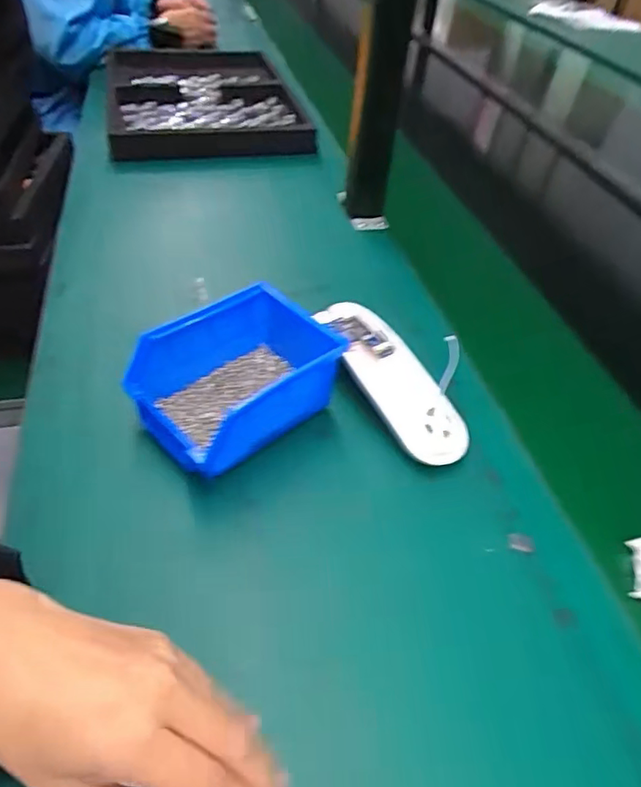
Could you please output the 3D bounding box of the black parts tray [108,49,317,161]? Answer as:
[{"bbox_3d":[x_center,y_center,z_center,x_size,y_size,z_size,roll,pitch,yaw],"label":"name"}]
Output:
[{"bbox_3d":[-0.205,-0.512,0.976,0.313,0.040,0.449,-7,47,-12],"label":"black parts tray"}]

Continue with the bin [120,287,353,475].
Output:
[{"bbox_3d":[-0.068,-0.008,0.437,0.140,0.074,0.109,-32,56,-31],"label":"bin"}]

